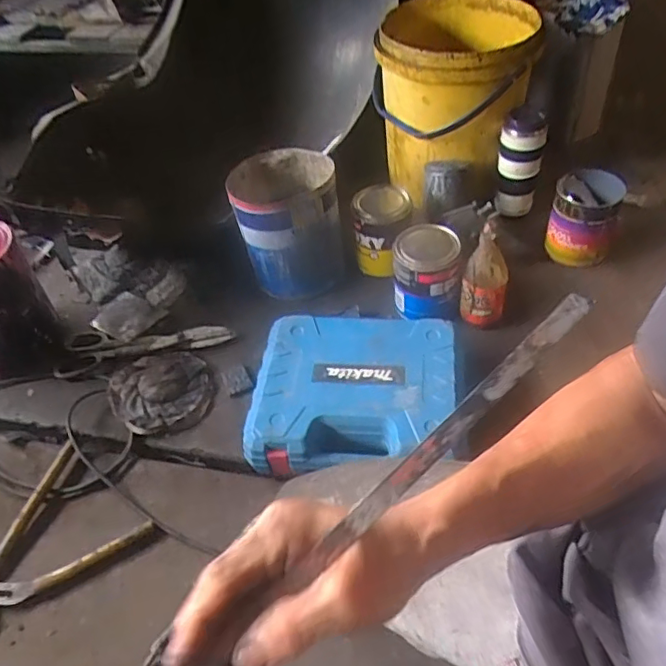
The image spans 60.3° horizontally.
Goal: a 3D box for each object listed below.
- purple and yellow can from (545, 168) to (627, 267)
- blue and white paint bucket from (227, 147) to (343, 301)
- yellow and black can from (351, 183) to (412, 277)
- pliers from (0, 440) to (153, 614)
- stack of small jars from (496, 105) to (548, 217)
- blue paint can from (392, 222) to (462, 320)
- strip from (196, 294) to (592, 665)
[{"bbox_3d":[0.422,-0.197,0.964,0.103,0.119,0.117,19,54,21],"label":"purple and yellow can"},{"bbox_3d":[-0.075,-0.185,0.973,0.160,0.197,0.160,-3,49,4],"label":"blue and white paint bucket"},{"bbox_3d":[0.085,-0.179,0.994,0.097,0.121,0.108,-1,49,6],"label":"yellow and black can"},{"bbox_3d":[-0.380,0.255,0.732,0.236,0.019,0.178,-32,53,-20],"label":"pliers"},{"bbox_3d":[0.326,-0.293,1.006,0.072,0.173,0.058,10,51,15],"label":"stack of small jars"},{"bbox_3d":[0.147,-0.092,0.904,0.100,0.114,0.107,3,50,10],"label":"blue paint can"},{"bbox_3d":[0.022,0.081,0.280,0.297,0.009,0.012,-41,56,-9],"label":"strip"}]

